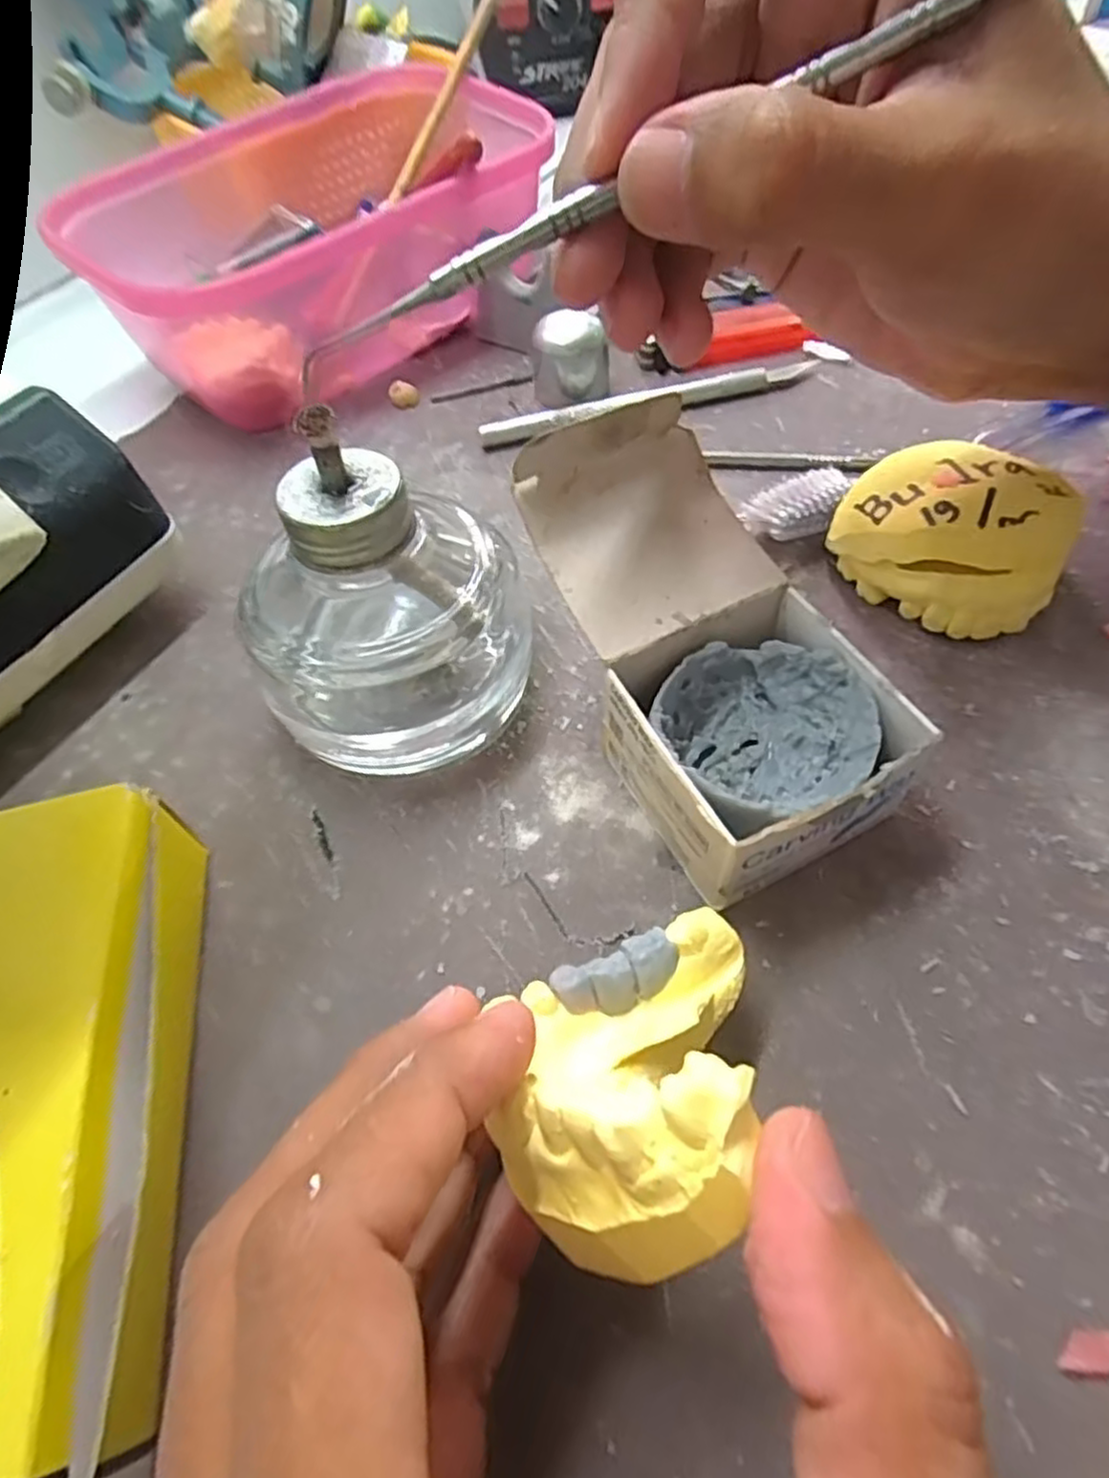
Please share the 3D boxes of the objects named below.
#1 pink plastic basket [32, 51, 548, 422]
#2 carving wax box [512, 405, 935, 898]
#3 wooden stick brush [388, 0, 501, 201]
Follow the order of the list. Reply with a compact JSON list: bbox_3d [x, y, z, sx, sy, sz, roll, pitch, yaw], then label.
[{"bbox_3d":[-0.093,-0.215,0.318,0.186,0.064,0.126,-38,61,-20],"label":"pink plastic basket"},{"bbox_3d":[0.035,-0.021,0.176,0.058,0.063,0.107,-24,57,-12],"label":"carving wax box"},{"bbox_3d":[-0.036,-0.315,0.327,0.011,0.010,0.177,18,80,16],"label":"wooden stick brush"}]

